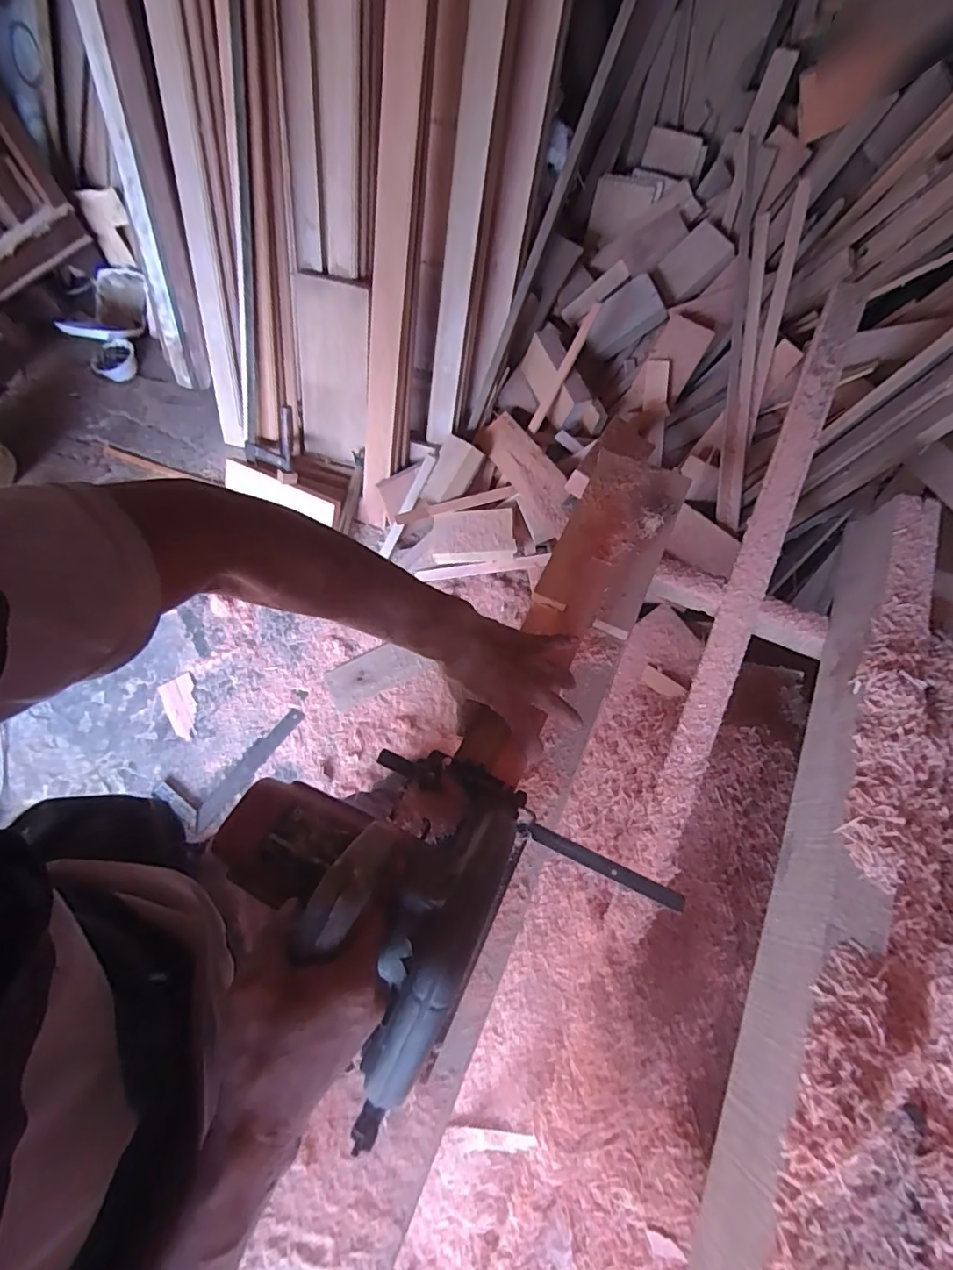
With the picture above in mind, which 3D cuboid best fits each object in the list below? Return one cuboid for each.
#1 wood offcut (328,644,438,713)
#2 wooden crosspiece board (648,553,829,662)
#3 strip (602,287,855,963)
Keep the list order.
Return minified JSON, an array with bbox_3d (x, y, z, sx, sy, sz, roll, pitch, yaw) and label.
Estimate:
[{"bbox_3d":[-0.257,0.096,1.378,0.246,0.021,0.109,-25,70,-12],"label":"wood offcut"},{"bbox_3d":[0.420,-0.047,0.867,0.279,0.048,0.070,21,68,7],"label":"wooden crosspiece board"},{"bbox_3d":[0.408,-0.038,0.834,0.067,0.035,1.067,20,89,6],"label":"strip"}]

